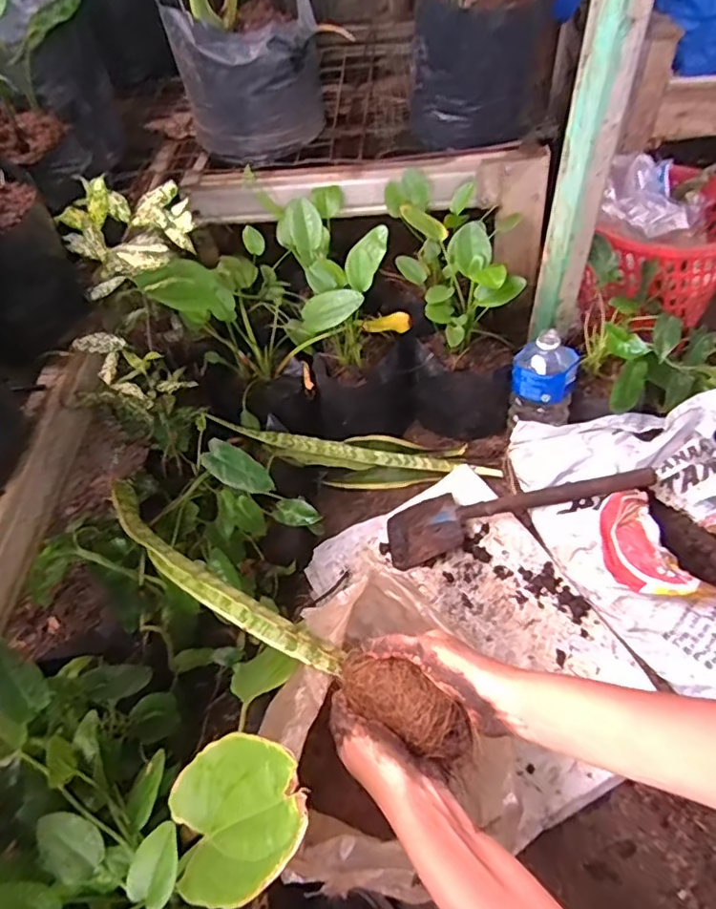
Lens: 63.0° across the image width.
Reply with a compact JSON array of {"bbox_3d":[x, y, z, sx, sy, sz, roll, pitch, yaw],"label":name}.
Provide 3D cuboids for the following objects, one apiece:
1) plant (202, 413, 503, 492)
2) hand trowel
[{"bbox_3d":[-0.002,0.004,0.941,0.448,0.067,0.084,8,50,-8],"label":"plant"},{"bbox_3d":[0.228,0.065,0.861,0.376,0.078,0.099,-14,51,-8],"label":"hand trowel"}]

